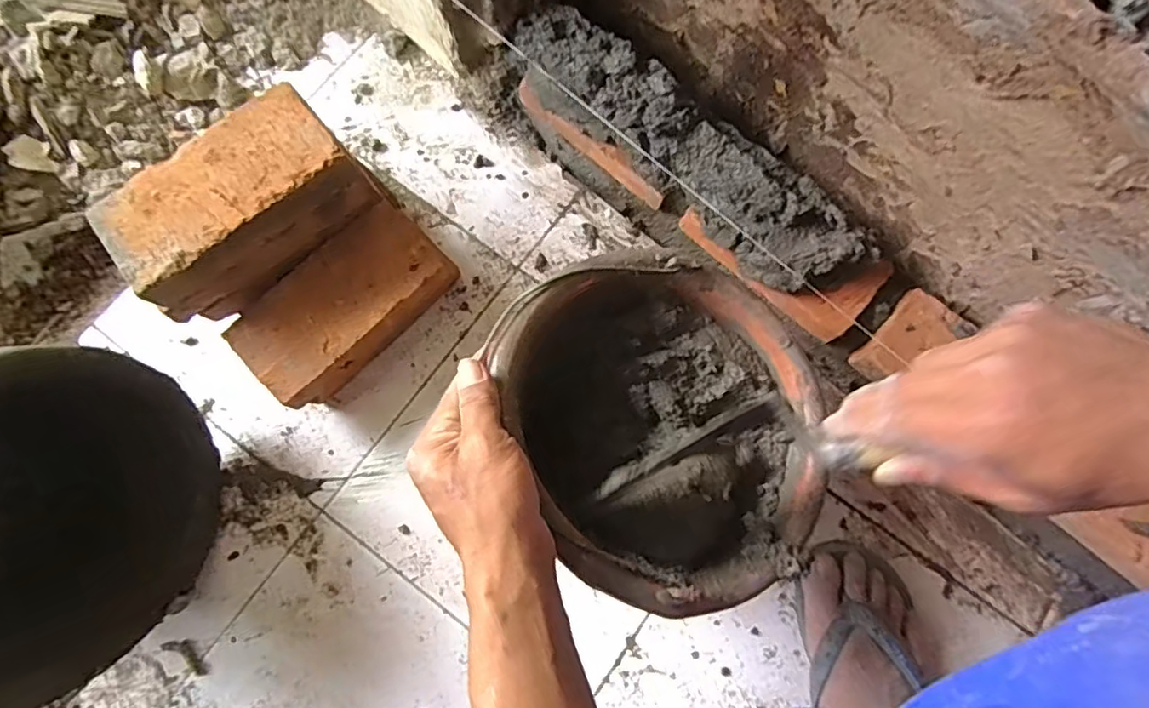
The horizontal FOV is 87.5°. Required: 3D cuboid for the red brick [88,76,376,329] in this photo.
[{"bbox_3d":[-0.274,-0.120,0.501,0.195,0.089,0.104,-38,81,-9],"label":"red brick"}]

